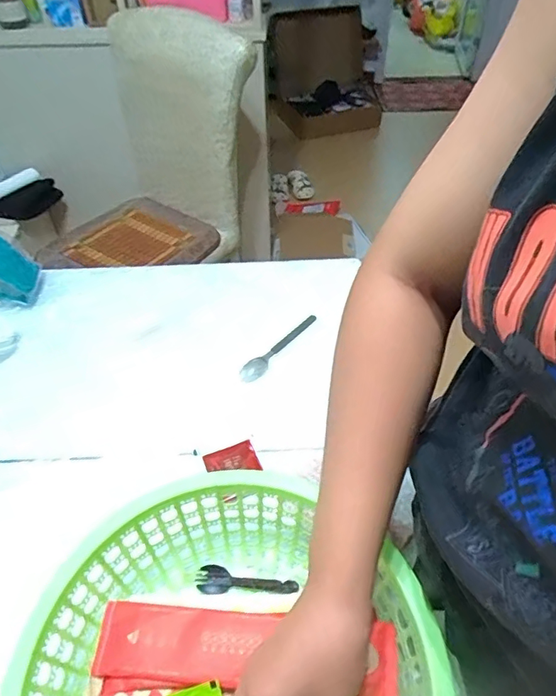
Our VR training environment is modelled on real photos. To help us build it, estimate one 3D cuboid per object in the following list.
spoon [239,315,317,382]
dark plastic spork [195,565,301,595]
[{"bbox_3d":[0.006,0.000,0.735,0.024,0.016,0.159,35,56,29],"label":"spoon"},{"bbox_3d":[-0.031,0.237,0.502,0.100,0.010,0.025,1,47,3],"label":"dark plastic spork"}]

